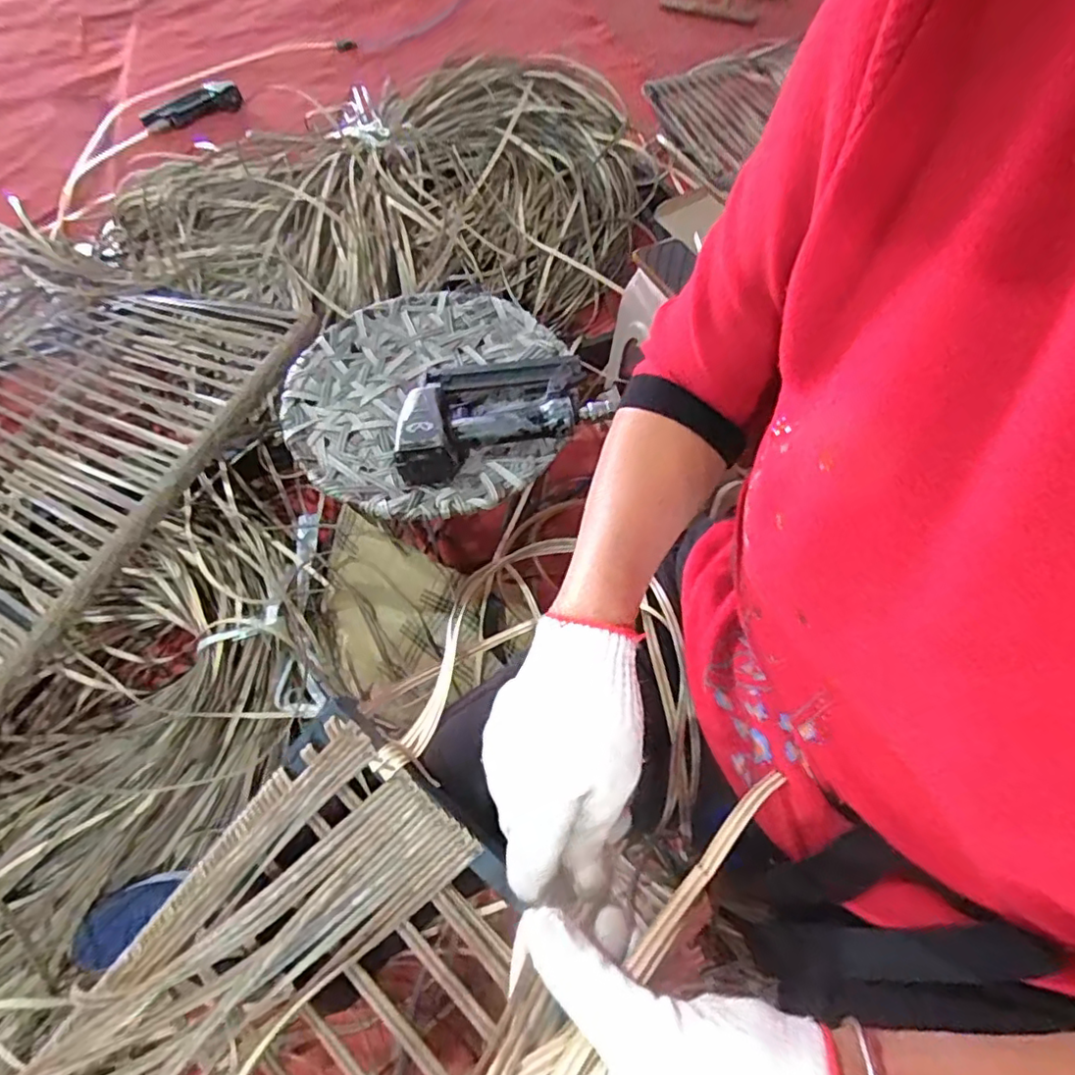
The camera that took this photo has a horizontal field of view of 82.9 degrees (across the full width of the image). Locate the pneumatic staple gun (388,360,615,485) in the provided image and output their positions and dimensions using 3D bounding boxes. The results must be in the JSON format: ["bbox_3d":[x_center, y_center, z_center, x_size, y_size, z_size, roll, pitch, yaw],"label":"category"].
[{"bbox_3d":[-0.056,-0.157,0.699,0.237,0.049,0.150,-17,59,-9],"label":"pneumatic staple gun"}]

